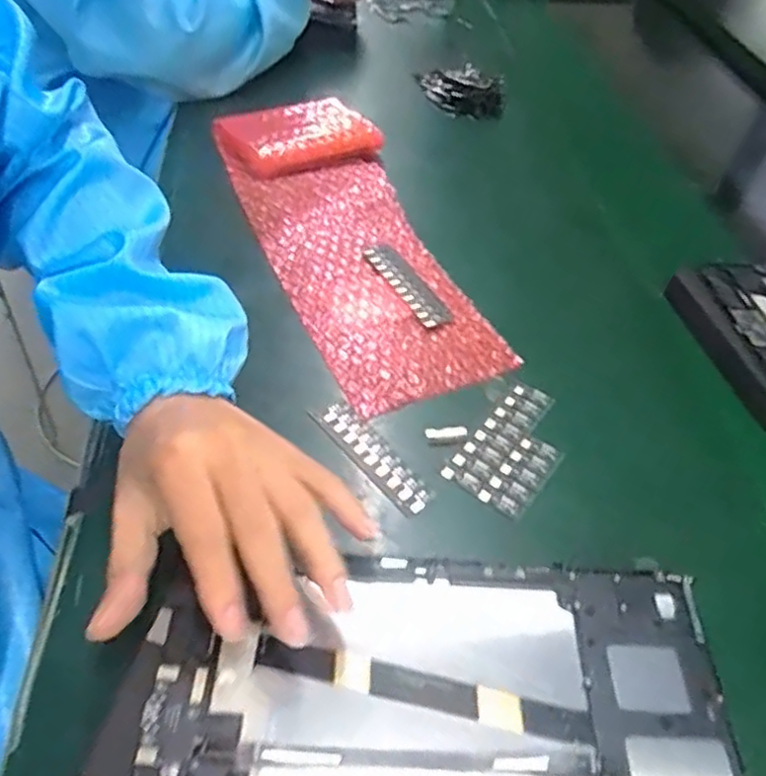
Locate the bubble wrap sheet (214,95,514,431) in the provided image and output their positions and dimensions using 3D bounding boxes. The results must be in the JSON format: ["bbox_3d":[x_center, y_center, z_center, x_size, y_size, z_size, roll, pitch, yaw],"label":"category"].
[{"bbox_3d":[-0.032,-0.126,0.531,0.134,0.022,0.360,-14,53,-13],"label":"bubble wrap sheet"}]

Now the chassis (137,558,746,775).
[{"bbox_3d":[0.025,0.141,0.272,0.231,0.023,0.143,3,41,-3],"label":"chassis"}]

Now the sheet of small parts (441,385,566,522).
[{"bbox_3d":[0.079,0.035,0.400,0.050,0.004,0.088,30,52,22],"label":"sheet of small parts"}]

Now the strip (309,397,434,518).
[{"bbox_3d":[-0.006,0.039,0.392,0.023,0.011,0.087,-30,57,-30],"label":"strip"}]

